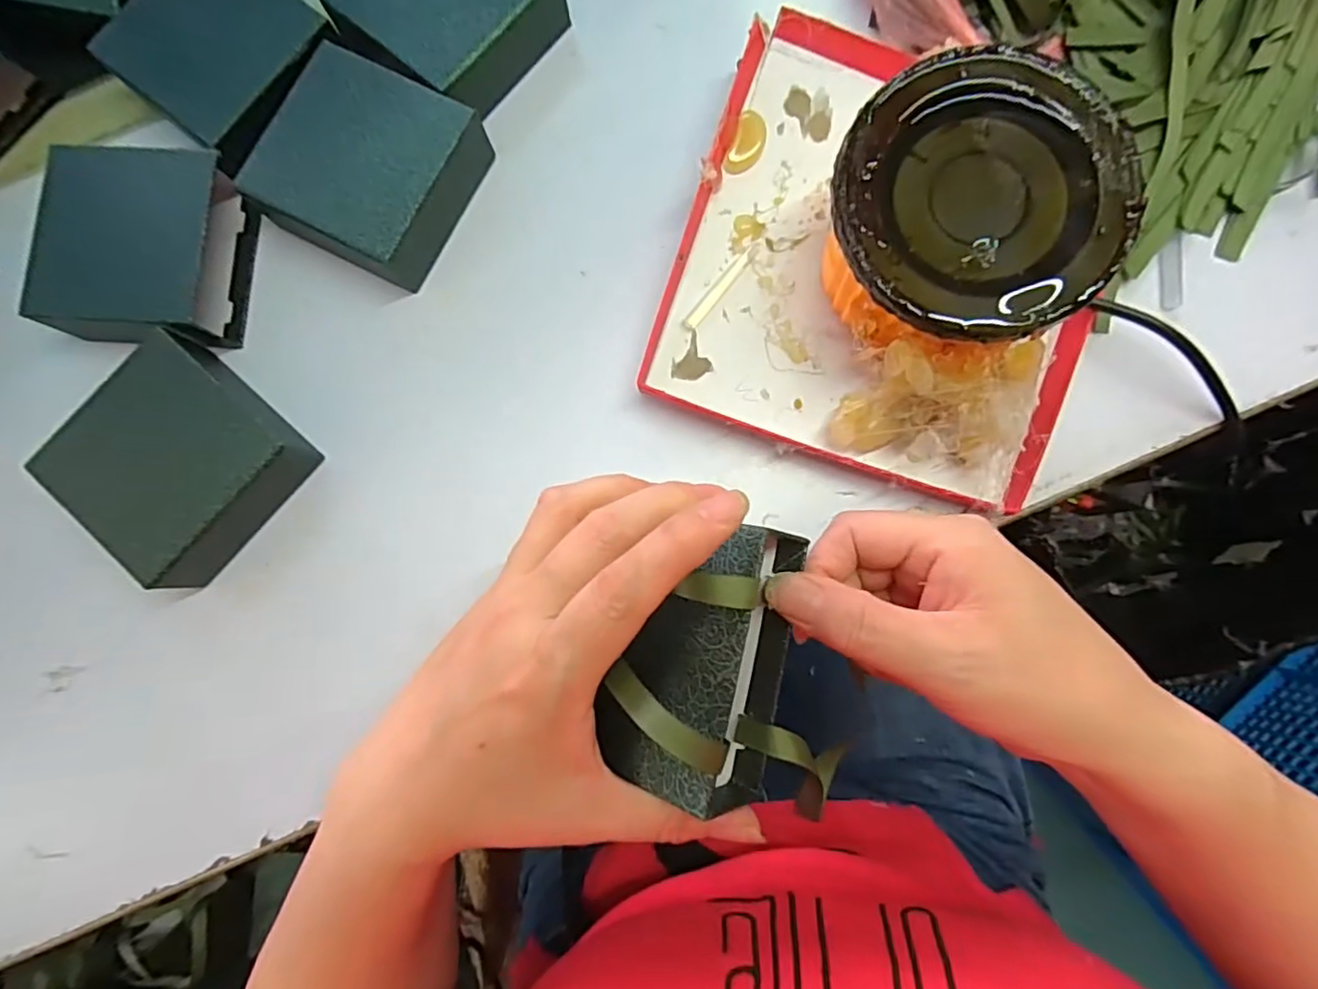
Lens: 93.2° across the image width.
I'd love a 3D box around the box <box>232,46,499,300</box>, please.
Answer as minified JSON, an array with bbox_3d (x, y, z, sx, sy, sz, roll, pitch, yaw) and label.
[{"bbox_3d":[-0.151,-0.167,0.326,0.100,0.041,0.095,26,85,5],"label":"box"}]

